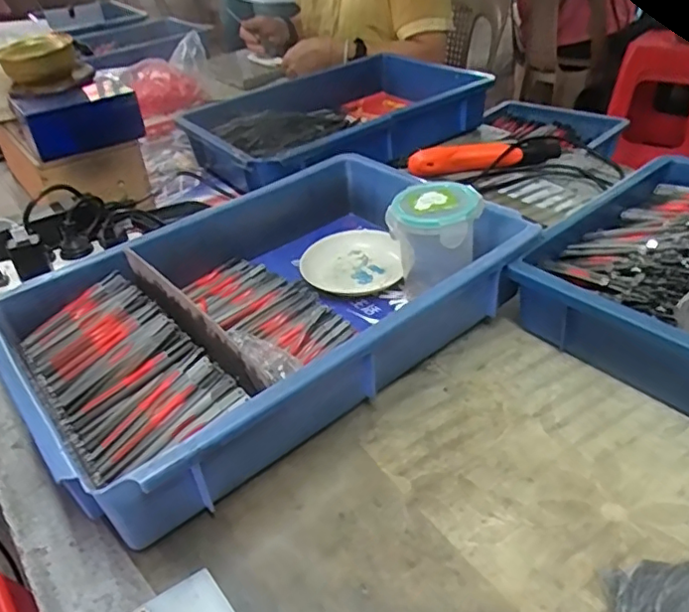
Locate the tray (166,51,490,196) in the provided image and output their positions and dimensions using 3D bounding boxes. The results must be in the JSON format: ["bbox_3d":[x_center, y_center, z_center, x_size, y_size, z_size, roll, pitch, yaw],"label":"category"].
[{"bbox_3d":[-0.024,-0.296,0.921,0.441,0.074,0.348,-24,40,-22],"label":"tray"}]

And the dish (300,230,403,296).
[{"bbox_3d":[0.007,-0.049,0.628,0.103,0.028,0.103,-4,37,3],"label":"dish"}]

